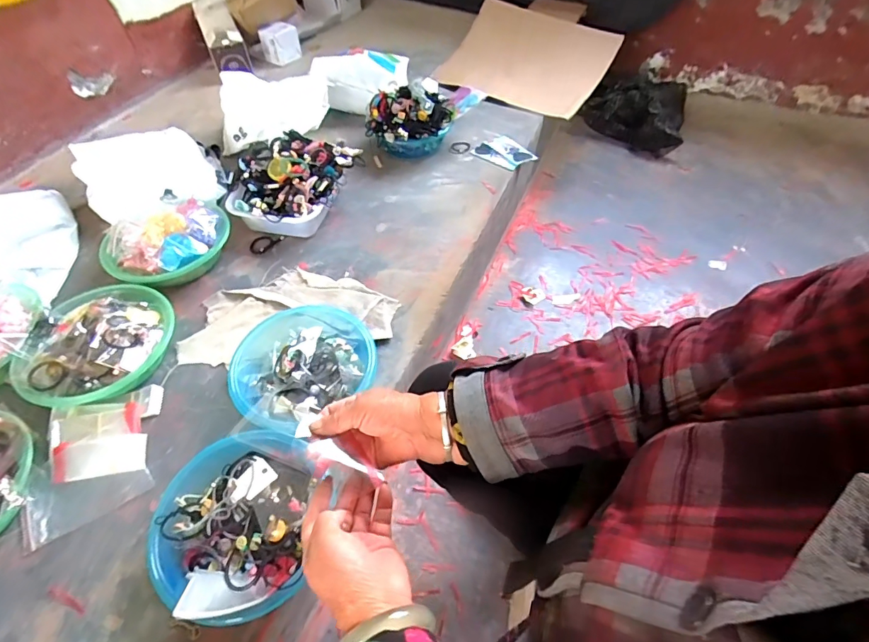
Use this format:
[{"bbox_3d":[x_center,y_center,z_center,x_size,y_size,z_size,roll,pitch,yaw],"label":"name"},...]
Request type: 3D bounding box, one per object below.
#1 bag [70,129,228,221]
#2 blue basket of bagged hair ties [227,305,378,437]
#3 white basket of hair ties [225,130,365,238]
[{"bbox_3d":[-0.663,-0.346,1.046,0.285,0.116,0.250,-28,56,-20],"label":"bag"},{"bbox_3d":[-0.226,0.069,0.743,0.207,0.072,0.230,34,59,25],"label":"blue basket of bagged hair ties"},{"bbox_3d":[-0.320,-0.311,1.001,0.229,0.133,0.267,18,54,15],"label":"white basket of hair ties"}]

